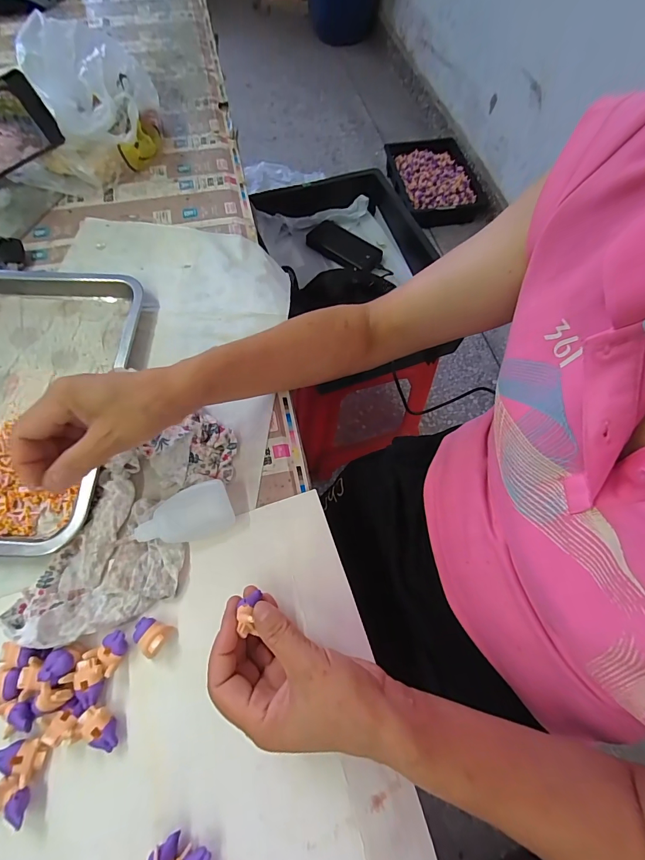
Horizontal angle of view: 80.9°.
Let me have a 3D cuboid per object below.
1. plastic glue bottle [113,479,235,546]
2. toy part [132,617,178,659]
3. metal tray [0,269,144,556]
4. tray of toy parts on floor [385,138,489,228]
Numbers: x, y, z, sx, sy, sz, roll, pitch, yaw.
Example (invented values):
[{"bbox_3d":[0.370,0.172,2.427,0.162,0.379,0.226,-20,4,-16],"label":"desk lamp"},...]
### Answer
[{"bbox_3d":[-0.127,0.077,0.330,0.091,0.025,0.042,-20,67,-11],"label":"plastic glue bottle"},{"bbox_3d":[-0.134,0.161,0.302,0.027,0.014,0.030,-35,71,-17],"label":"toy part"},{"bbox_3d":[-0.325,-0.038,0.385,0.235,0.026,0.312,2,65,-2],"label":"metal tray"},{"bbox_3d":[0.447,-1.033,1.551,0.312,0.081,0.454,-10,66,-6],"label":"tray of toy parts on floor"}]

